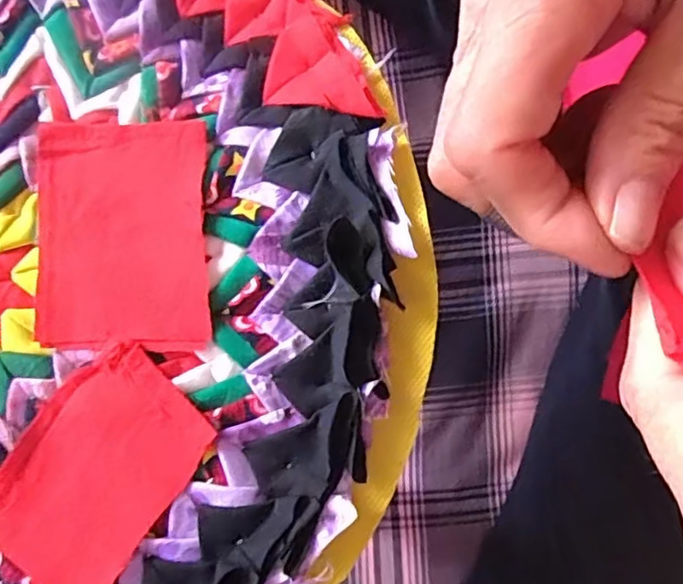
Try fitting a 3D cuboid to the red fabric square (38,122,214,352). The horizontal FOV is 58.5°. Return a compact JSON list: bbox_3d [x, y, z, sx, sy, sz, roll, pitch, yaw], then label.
[{"bbox_3d":[-0.070,-0.019,0.194,0.054,0.004,0.072,-2,85,3],"label":"red fabric square"}]

